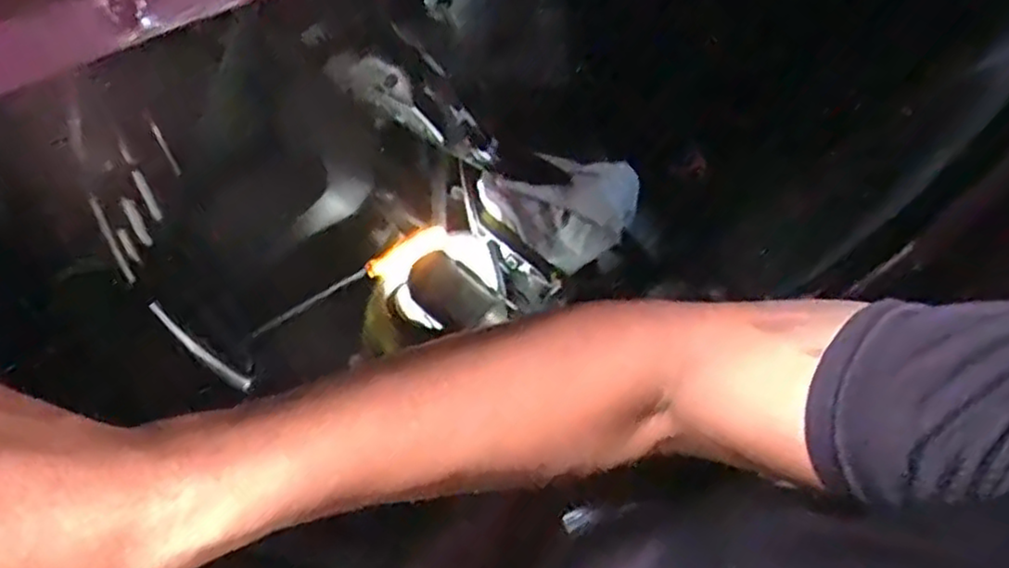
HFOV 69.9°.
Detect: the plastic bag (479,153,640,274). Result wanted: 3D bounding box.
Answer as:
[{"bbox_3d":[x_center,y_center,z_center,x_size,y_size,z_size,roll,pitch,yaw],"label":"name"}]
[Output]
[{"bbox_3d":[0.059,-0.100,0.827,0.180,0.057,0.129,28,74,8],"label":"plastic bag"}]

